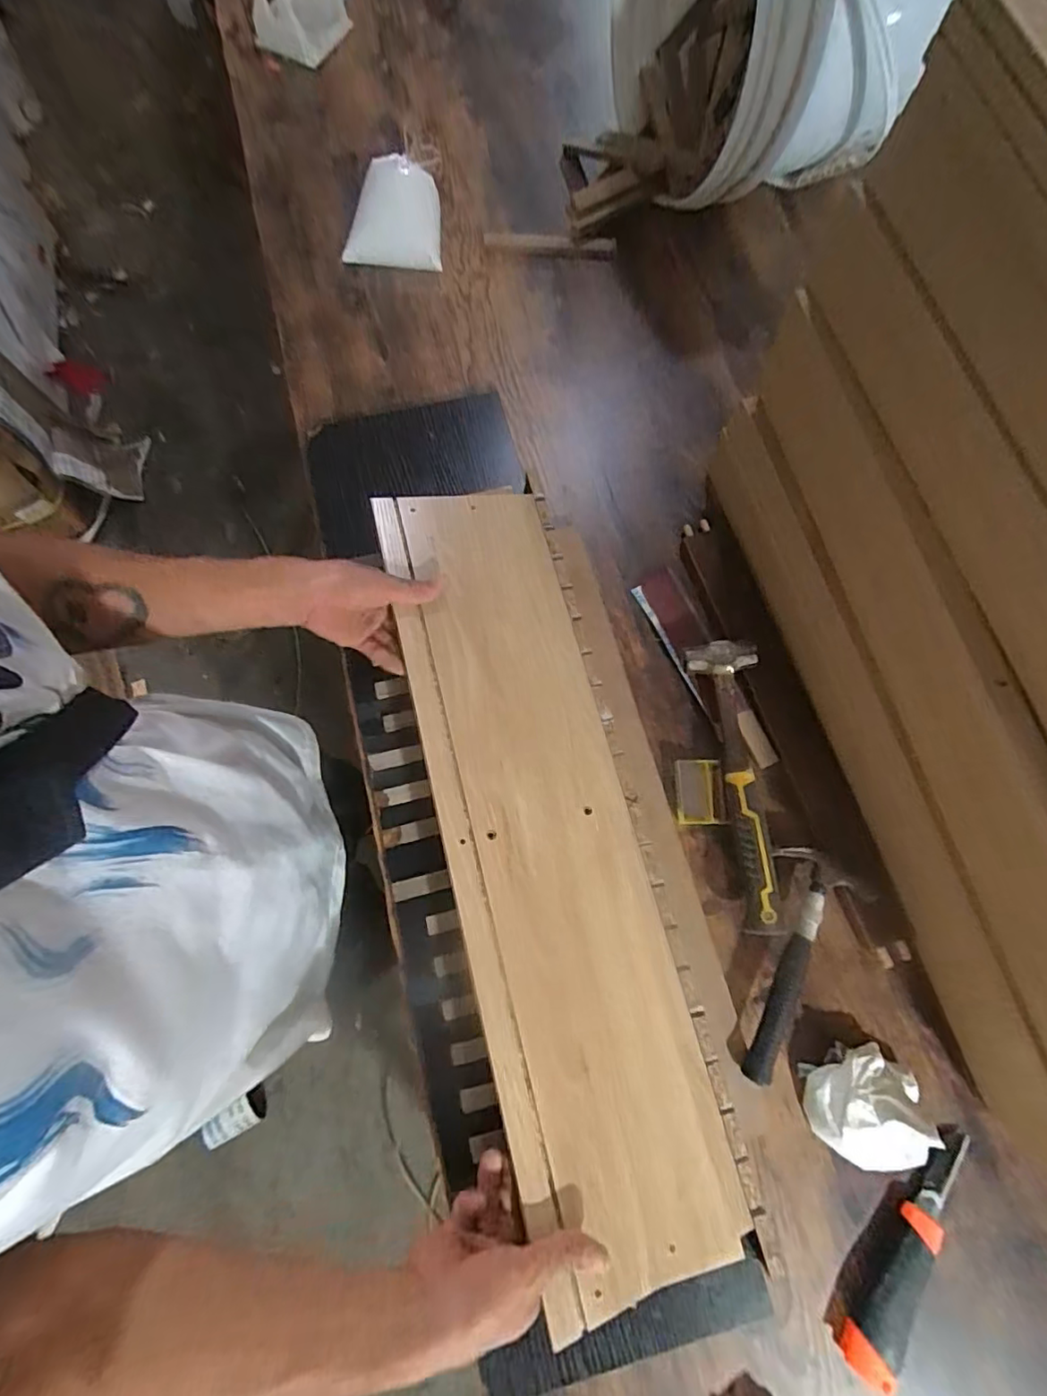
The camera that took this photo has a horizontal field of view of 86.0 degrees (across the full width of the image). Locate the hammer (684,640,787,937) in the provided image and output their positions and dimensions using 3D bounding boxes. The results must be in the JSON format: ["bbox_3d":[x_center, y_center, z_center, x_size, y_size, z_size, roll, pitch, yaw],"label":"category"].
[{"bbox_3d":[0.209,0.081,0.547,0.059,0.047,0.272,-6,75,-1],"label":"hammer"}]

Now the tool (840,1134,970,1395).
[{"bbox_3d":[0.318,0.452,0.460,0.035,0.030,0.189,34,78,9],"label":"tool"}]

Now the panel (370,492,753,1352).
[{"bbox_3d":[0.014,0.116,0.500,0.166,0.014,0.680,-10,75,-18],"label":"panel"}]

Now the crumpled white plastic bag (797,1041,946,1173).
[{"bbox_3d":[0.298,0.352,0.477,0.107,0.051,0.091,39,79,10],"label":"crumpled white plastic bag"}]

